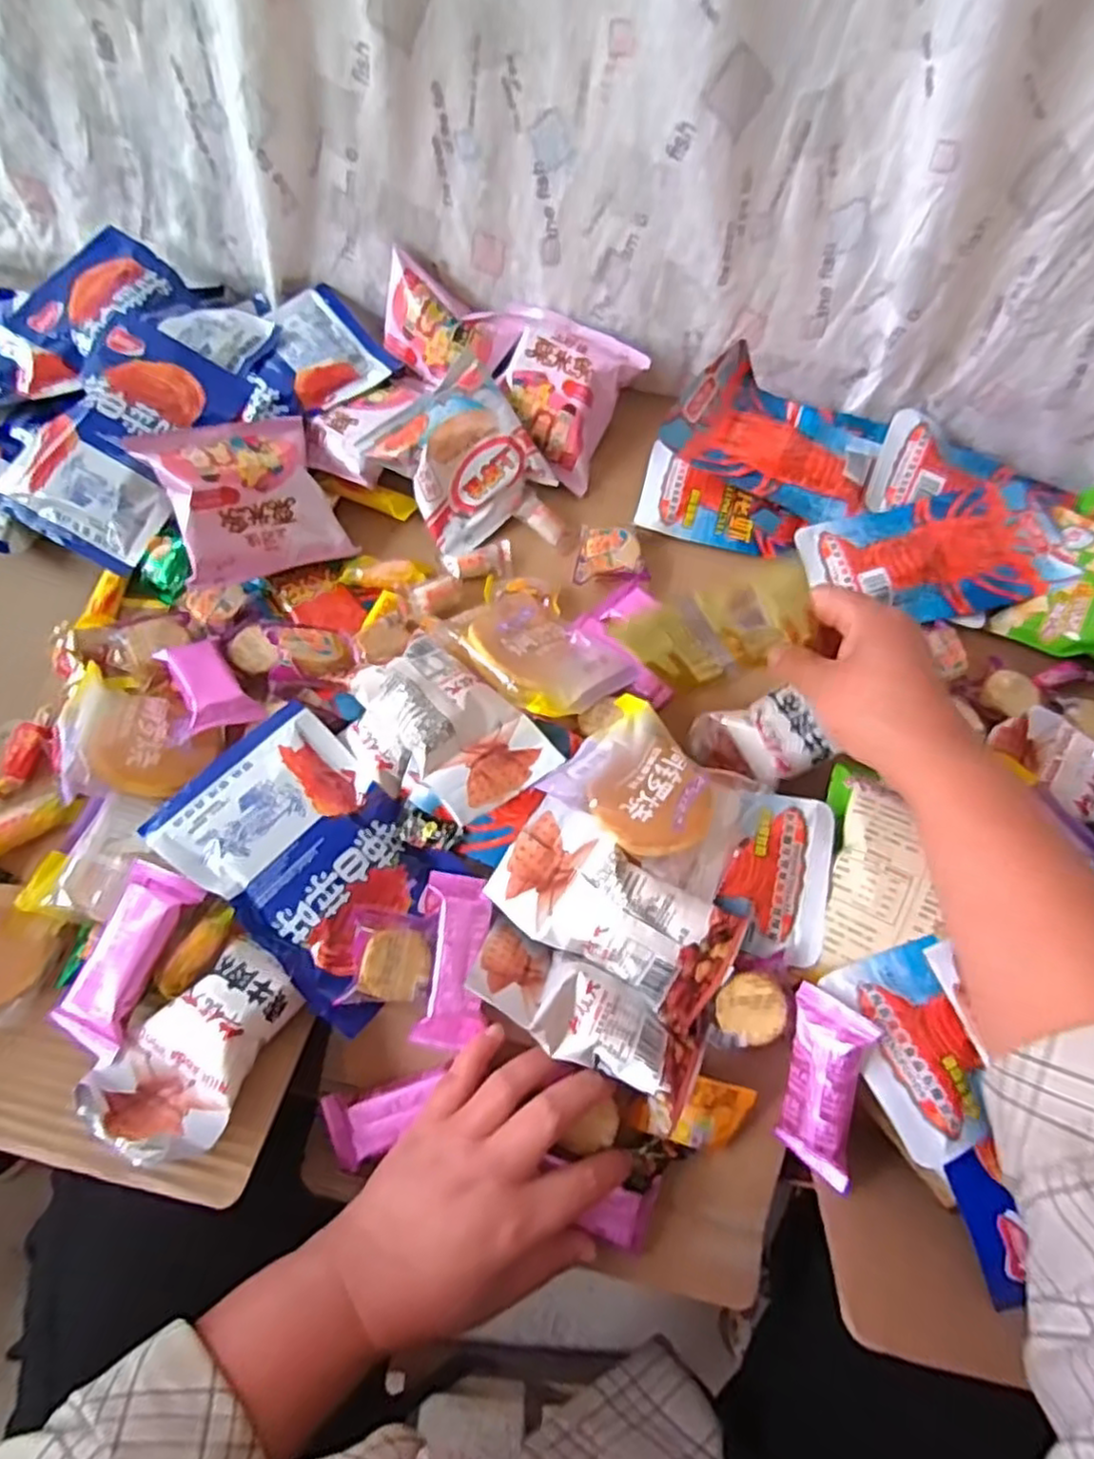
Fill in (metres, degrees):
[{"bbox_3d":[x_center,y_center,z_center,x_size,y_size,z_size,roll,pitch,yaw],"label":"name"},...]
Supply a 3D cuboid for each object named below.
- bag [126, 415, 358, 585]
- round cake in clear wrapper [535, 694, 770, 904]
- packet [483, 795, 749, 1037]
[{"bbox_3d":[-0.216,-0.171,0.506,0.108,0.064,0.115,-26,70,-12],"label":"bag"},{"bbox_3d":[0.067,0.035,0.410,0.118,0.045,0.088,39,71,13],"label":"round cake in clear wrapper"},{"bbox_3d":[0.040,0.101,0.398,0.138,0.028,0.069,33,70,11],"label":"packet"}]

